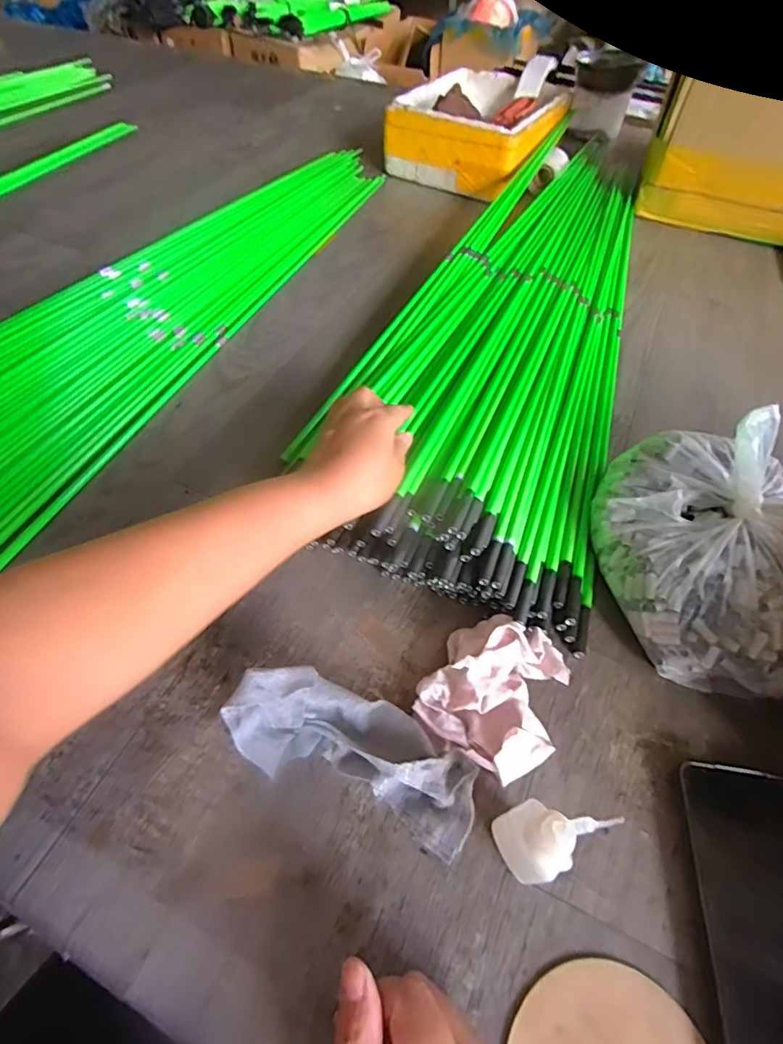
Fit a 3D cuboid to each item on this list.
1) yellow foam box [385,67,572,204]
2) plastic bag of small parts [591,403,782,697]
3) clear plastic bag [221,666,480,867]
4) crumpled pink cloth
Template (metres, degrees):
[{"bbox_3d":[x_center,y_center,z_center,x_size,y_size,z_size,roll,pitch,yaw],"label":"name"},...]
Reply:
[{"bbox_3d":[0.158,-0.677,0.865,0.231,0.089,0.266,27,57,17],"label":"yellow foam box"},{"bbox_3d":[0.232,0.014,0.369,0.160,0.124,0.183,22,56,14],"label":"plastic bag of small parts"},{"bbox_3d":[-0.022,0.137,0.306,0.153,0.055,0.065,18,55,11],"label":"clear plastic bag"},{"bbox_3d":[0.069,0.114,0.338,0.088,0.038,0.106,24,56,15],"label":"crumpled pink cloth"}]

